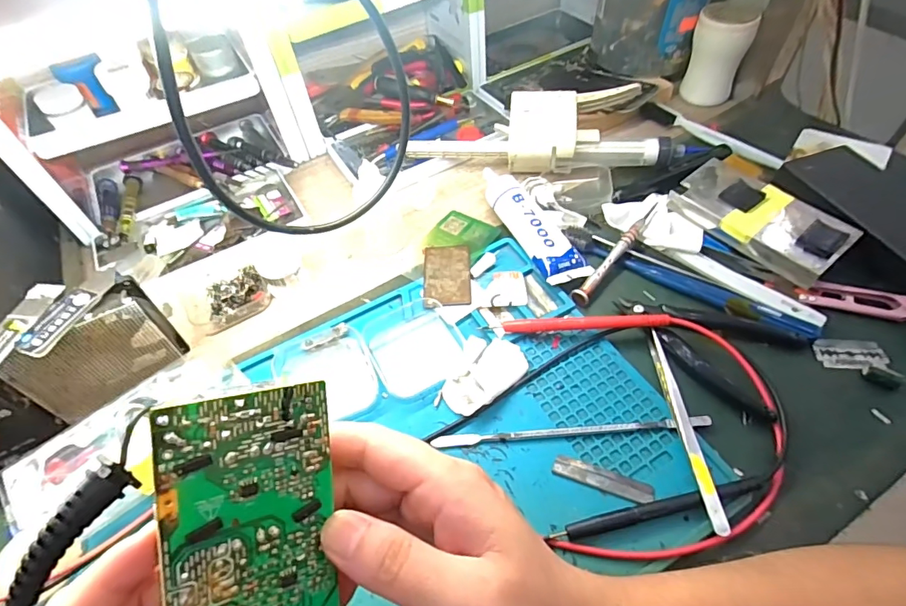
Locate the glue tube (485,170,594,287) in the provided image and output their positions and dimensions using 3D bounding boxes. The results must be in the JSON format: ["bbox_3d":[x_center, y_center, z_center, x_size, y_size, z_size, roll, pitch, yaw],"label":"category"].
[{"bbox_3d":[0.065,-0.068,0.405,0.037,0.024,0.131,-22,55,-12],"label":"glue tube"}]

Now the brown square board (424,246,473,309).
[{"bbox_3d":[-0.004,-0.022,0.381,0.037,0.006,0.062,-3,53,2],"label":"brown square board"}]

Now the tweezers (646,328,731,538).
[{"bbox_3d":[0.141,0.071,0.295,0.009,0.013,0.132,-3,53,2],"label":"tweezers"}]

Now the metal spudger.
[{"bbox_3d":[0.073,0.080,0.300,0.171,0.008,0.007,-4,53,1],"label":"metal spudger"}]

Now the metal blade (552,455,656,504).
[{"bbox_3d":[0.088,0.103,0.282,0.057,0.004,0.013,17,56,16],"label":"metal blade"}]

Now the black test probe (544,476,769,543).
[{"bbox_3d":[0.117,0.113,0.267,0.126,0.009,0.009,-12,53,-5],"label":"black test probe"}]

